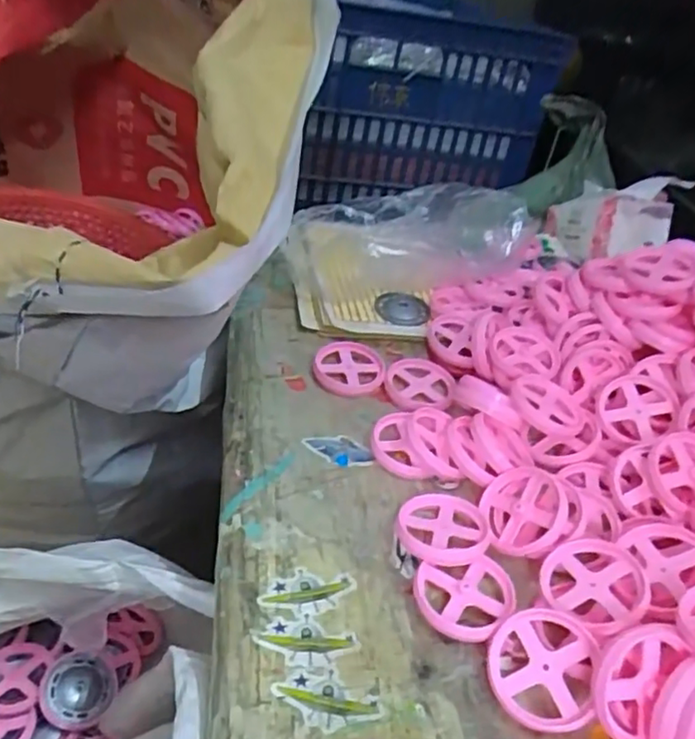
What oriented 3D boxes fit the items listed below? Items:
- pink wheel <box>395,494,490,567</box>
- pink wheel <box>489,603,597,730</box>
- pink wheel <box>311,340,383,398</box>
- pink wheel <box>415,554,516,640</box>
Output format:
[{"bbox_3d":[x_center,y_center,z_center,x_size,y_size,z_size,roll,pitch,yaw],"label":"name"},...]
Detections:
[{"bbox_3d":[0.067,0.108,0.445,0.063,0.012,0.060,6,38,-5],"label":"pink wheel"},{"bbox_3d":[0.112,0.172,0.371,0.058,0.008,0.065,3,56,18],"label":"pink wheel"},{"bbox_3d":[0.002,-0.002,0.584,0.063,0.017,0.072,7,38,-4],"label":"pink wheel"},{"bbox_3d":[0.078,0.145,0.406,0.065,0.012,0.054,0,39,-12],"label":"pink wheel"}]

